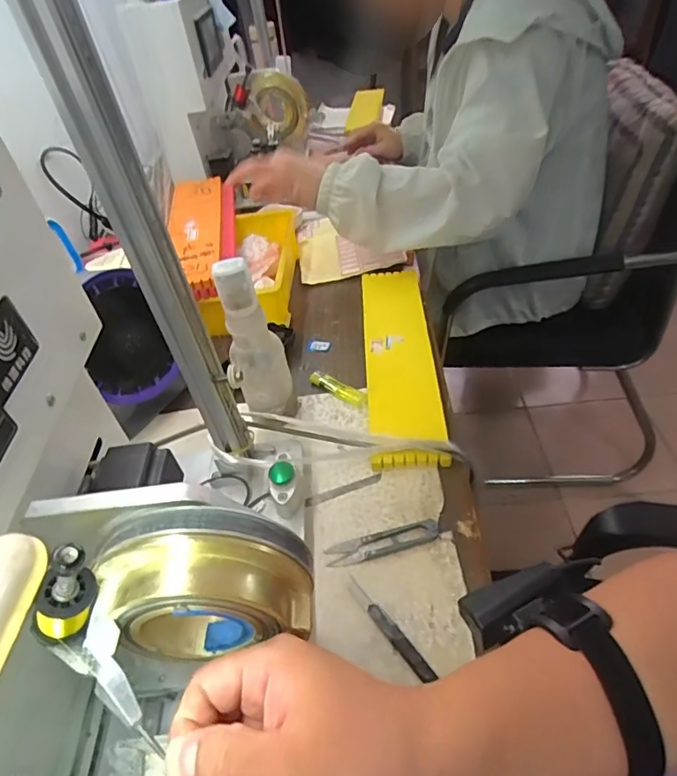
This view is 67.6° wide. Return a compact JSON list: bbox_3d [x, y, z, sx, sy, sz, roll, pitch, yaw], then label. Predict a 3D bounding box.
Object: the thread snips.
[{"bbox_3d":[0.039,0.138,0.456,0.101,0.009,0.024,-15,44,-7],"label":"thread snips"}]

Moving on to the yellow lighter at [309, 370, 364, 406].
[{"bbox_3d":[-0.002,-0.001,0.603,0.079,0.012,0.019,28,54,32],"label":"yellow lighter"}]

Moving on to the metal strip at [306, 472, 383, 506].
[{"bbox_3d":[0.005,0.101,0.503,0.079,0.004,0.009,-16,60,-9],"label":"metal strip"}]

